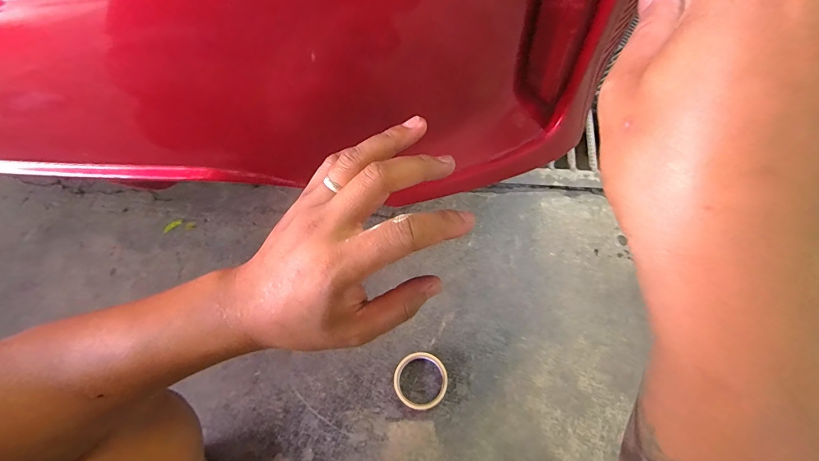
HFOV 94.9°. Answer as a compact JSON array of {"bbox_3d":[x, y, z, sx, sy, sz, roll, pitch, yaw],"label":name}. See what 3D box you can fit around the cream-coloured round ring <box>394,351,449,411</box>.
[{"bbox_3d":[0.020,0.258,0.648,0.091,0.018,0.090,-2,62,5],"label":"cream-coloured round ring"}]

